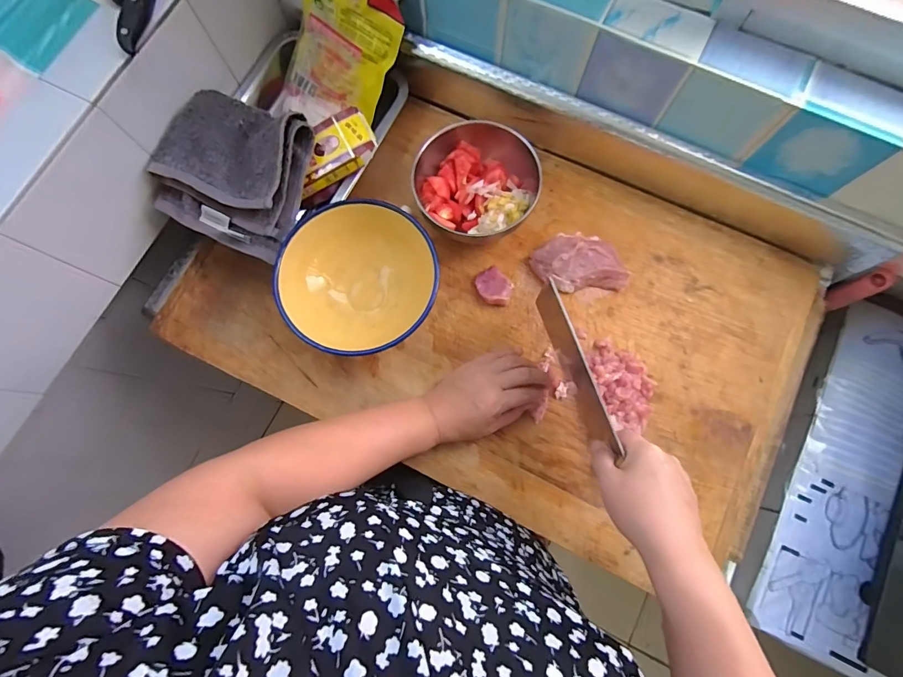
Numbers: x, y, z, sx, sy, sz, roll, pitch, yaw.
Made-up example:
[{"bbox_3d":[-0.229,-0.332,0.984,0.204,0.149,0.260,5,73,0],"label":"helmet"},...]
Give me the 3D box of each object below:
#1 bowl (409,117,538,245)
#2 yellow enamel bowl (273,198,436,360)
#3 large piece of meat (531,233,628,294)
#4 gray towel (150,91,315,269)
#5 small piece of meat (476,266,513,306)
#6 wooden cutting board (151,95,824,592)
[{"bbox_3d":[0.034,-0.199,0.531,0.146,0.060,0.163,13,78,3],"label":"bowl"},{"bbox_3d":[-0.104,-0.073,0.501,0.169,0.076,0.170,0,77,1],"label":"yellow enamel bowl"},{"bbox_3d":[0.155,-0.093,0.516,0.111,0.036,0.065,-3,77,0],"label":"large piece of meat"},{"bbox_3d":[-0.247,-0.194,0.484,0.167,0.052,0.162,22,79,5],"label":"gray towel"},{"bbox_3d":[0.053,-0.062,0.525,0.047,0.014,0.040,43,81,9],"label":"small piece of meat"},{"bbox_3d":[0.060,-0.040,0.520,0.724,0.042,0.429,26,79,6],"label":"wooden cutting board"}]

